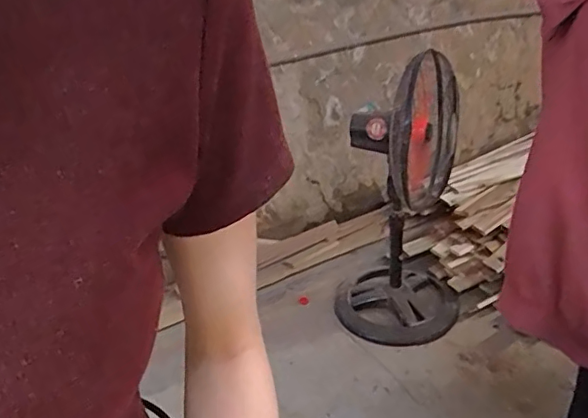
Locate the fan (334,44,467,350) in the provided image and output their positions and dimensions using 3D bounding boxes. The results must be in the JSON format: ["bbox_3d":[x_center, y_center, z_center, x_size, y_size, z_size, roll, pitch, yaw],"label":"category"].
[{"bbox_3d":[0.310,-0.038,1.689,0.355,0.823,0.481,2,27,13],"label":"fan"}]

